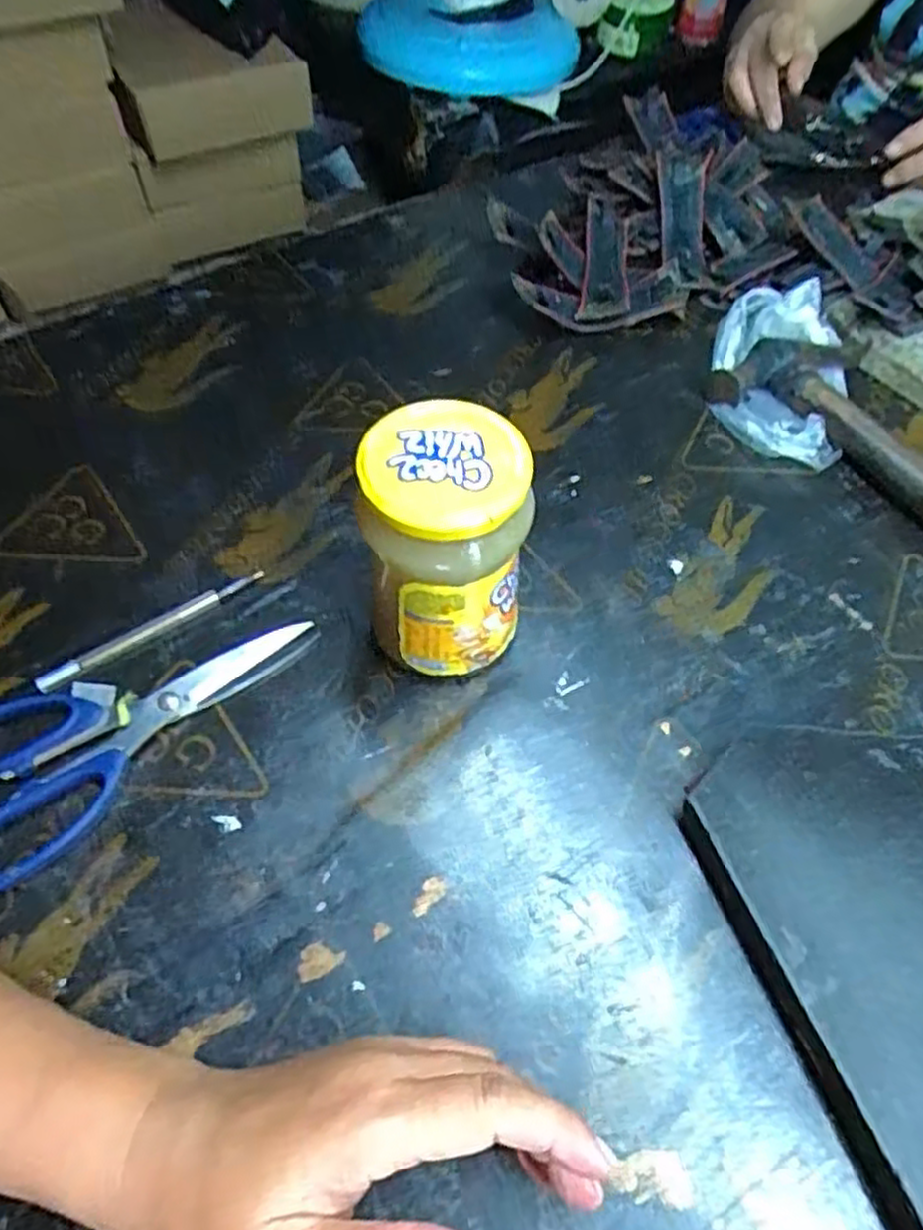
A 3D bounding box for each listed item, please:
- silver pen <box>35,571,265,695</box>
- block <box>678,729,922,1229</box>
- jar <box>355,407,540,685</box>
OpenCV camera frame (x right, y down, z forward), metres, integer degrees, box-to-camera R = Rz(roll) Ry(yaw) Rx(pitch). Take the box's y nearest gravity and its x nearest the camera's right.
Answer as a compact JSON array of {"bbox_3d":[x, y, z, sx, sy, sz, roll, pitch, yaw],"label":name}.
[{"bbox_3d":[-0.171,0.006,0.408,0.127,0.011,0.011,-33,64,-20],"label":"silver pen"},{"bbox_3d":[0.197,0.147,0.319,0.133,0.025,0.203,-17,60,-11],"label":"block"},{"bbox_3d":[-0.010,-0.028,0.357,0.071,0.136,0.070,1,58,-1],"label":"jar"}]

